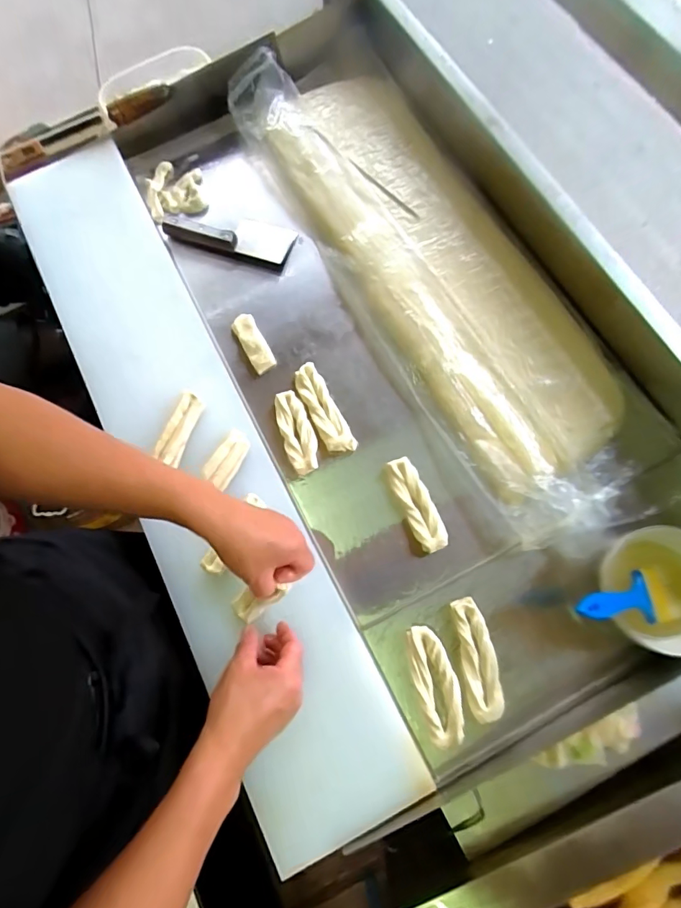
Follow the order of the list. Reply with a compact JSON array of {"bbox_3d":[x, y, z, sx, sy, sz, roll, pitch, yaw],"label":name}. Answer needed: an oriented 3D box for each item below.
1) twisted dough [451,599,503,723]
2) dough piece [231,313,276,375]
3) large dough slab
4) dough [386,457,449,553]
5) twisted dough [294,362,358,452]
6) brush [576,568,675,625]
[{"bbox_3d":[0.157,0.234,0.521,0.037,0.023,0.128,-9,73,0],"label":"twisted dough"},{"bbox_3d":[-0.126,-0.159,0.659,0.033,0.028,0.097,-29,75,-6],"label":"dough piece"},{"bbox_3d":[0.135,-0.315,0.674,0.265,0.052,0.786,-27,74,-6],"label":"large dough slab"},{"bbox_3d":[0.096,0.066,0.586,0.041,0.038,0.127,-25,74,-5],"label":"dough"},{"bbox_3d":[-0.023,-0.060,0.623,0.039,0.031,0.136,-26,74,-5],"label":"twisted dough"},{"bbox_3d":[0.301,0.157,0.479,0.151,0.013,0.057,2,71,-29],"label":"brush"}]

